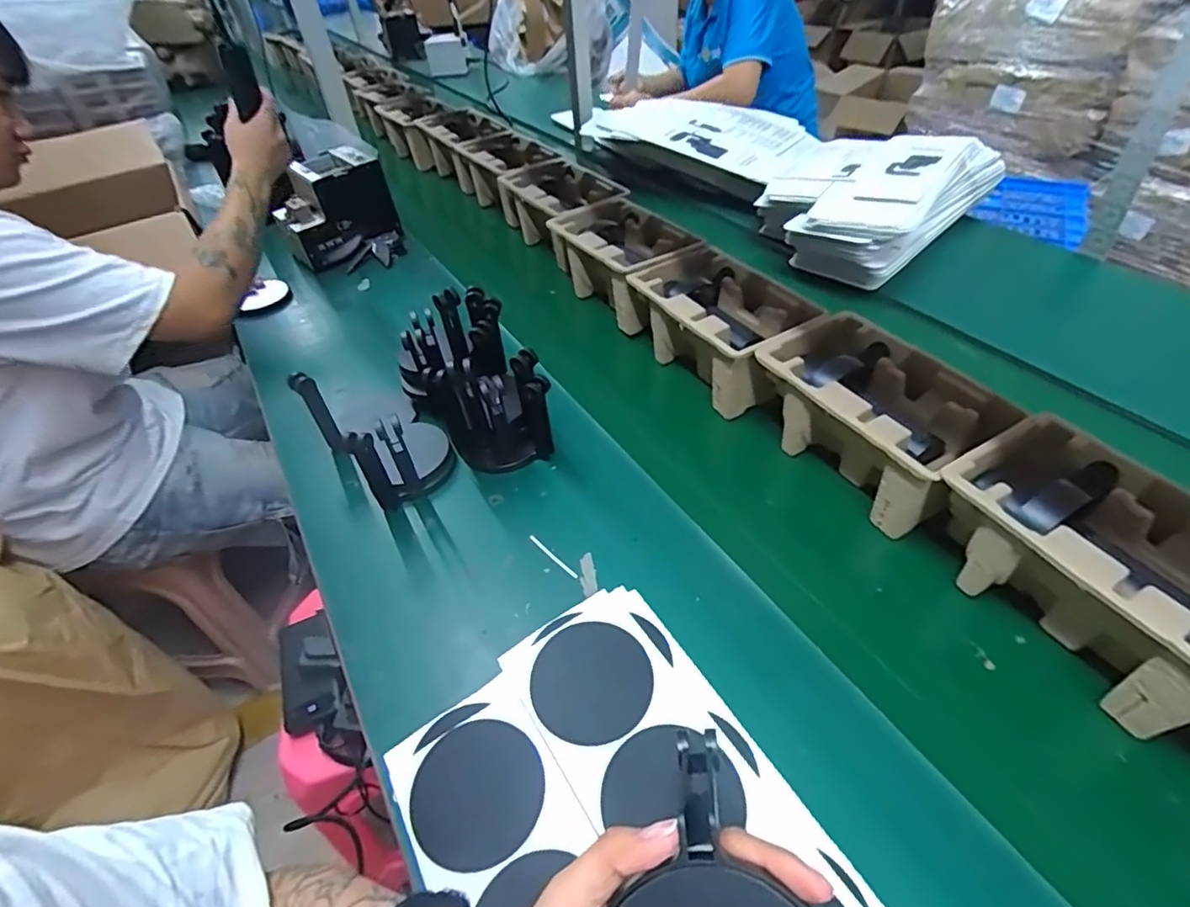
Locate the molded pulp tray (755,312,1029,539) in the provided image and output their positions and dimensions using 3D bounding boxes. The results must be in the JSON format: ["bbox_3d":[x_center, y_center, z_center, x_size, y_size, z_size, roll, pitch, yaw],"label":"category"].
[{"bbox_3d":[0.289,-0.041,0.607,0.147,0.104,0.225,-24,49,-19],"label":"molded pulp tray"}]

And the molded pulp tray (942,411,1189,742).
[{"bbox_3d":[0.399,0.090,0.462,0.145,0.102,0.225,-26,49,-21],"label":"molded pulp tray"}]

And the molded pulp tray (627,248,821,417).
[{"bbox_3d":[0.161,-0.157,0.736,0.149,0.106,0.232,-23,48,-18],"label":"molded pulp tray"}]

